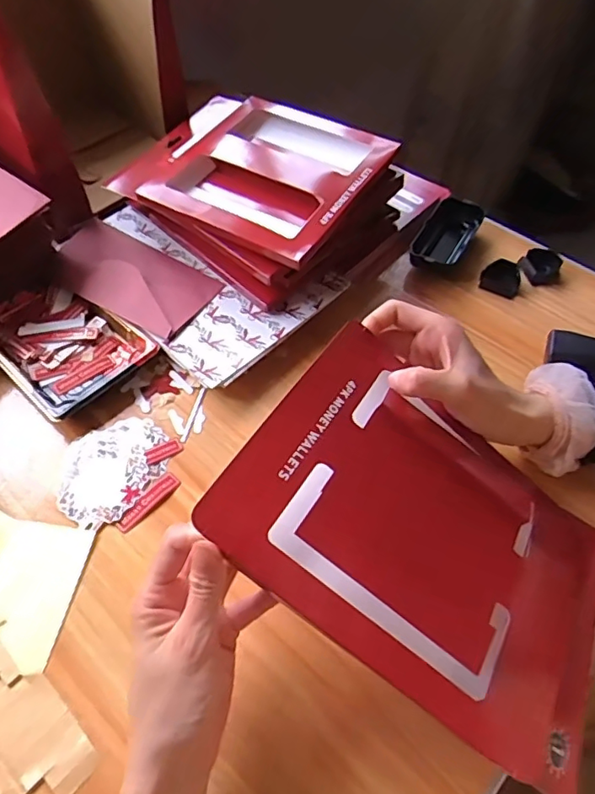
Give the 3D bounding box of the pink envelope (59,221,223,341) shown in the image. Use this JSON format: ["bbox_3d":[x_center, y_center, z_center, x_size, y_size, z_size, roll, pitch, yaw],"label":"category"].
[{"bbox_3d":[-0.171,-0.127,0.545,0.180,0.009,0.090,29,60,19],"label":"pink envelope"}]

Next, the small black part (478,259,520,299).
[{"bbox_3d":[0.212,-0.125,0.567,0.039,0.017,0.036,21,58,14],"label":"small black part"}]

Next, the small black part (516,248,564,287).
[{"bbox_3d":[0.257,-0.139,0.578,0.041,0.020,0.037,29,60,19],"label":"small black part"}]

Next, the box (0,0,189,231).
[{"bbox_3d":[-0.276,-0.364,0.610,0.270,0.250,0.208,39,64,24],"label":"box"}]

